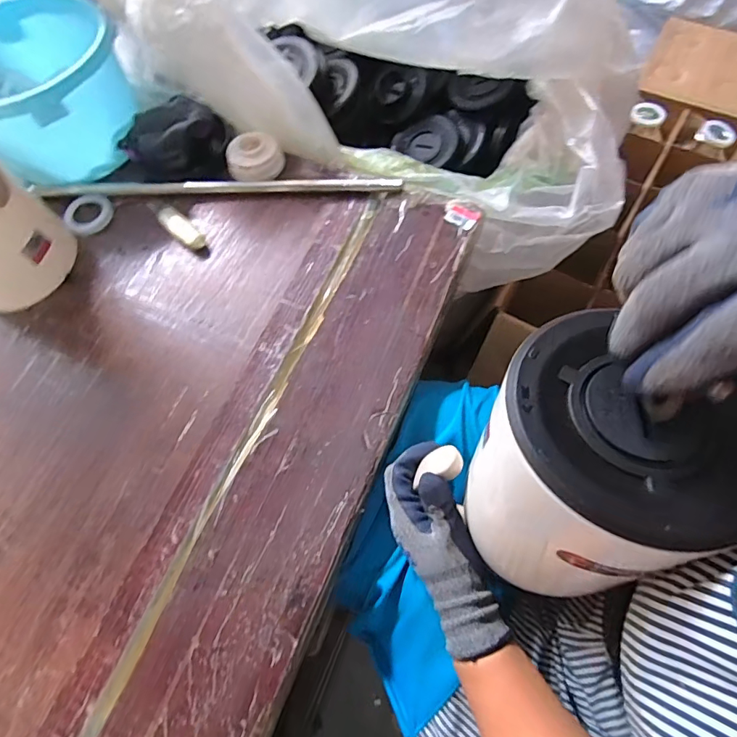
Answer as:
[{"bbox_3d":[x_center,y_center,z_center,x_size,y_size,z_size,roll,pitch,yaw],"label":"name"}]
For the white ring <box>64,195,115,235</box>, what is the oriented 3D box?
[{"bbox_3d":[-0.355,-0.196,0.591,0.059,0.015,0.059,-21,66,-5],"label":"white ring"}]

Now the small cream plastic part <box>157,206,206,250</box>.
[{"bbox_3d":[-0.225,-0.169,0.560,0.076,0.014,0.026,39,74,19],"label":"small cream plastic part"}]

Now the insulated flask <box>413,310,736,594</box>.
[{"bbox_3d":[0.131,0.066,0.298,0.136,0.168,0.124,-42,68,-16],"label":"insulated flask"}]

